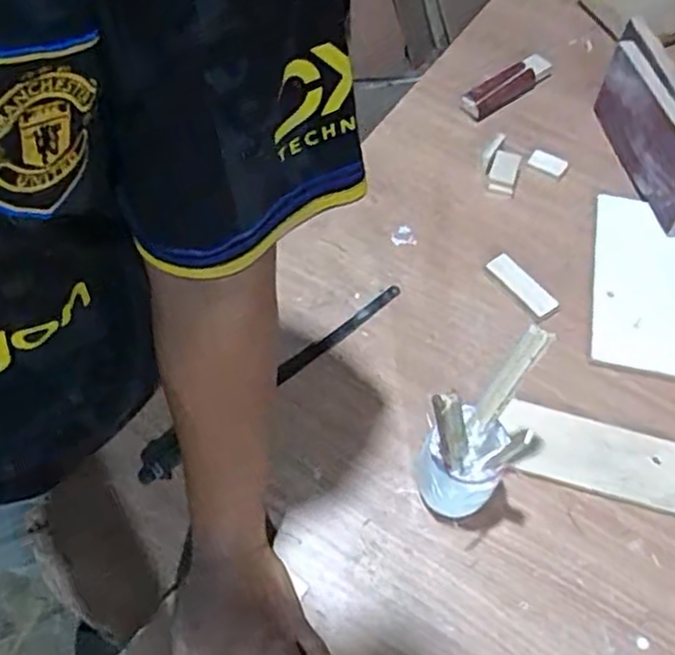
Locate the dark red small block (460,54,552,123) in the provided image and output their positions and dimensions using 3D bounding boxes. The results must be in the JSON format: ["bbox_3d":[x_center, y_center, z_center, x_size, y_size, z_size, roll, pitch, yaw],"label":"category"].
[{"bbox_3d":[0.203,-0.294,0.857,0.130,0.022,0.042,-37,66,-19],"label":"dark red small block"}]

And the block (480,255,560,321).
[{"bbox_3d":[0.184,-0.042,0.714,0.028,0.012,0.082,-32,65,-17],"label":"block"}]

